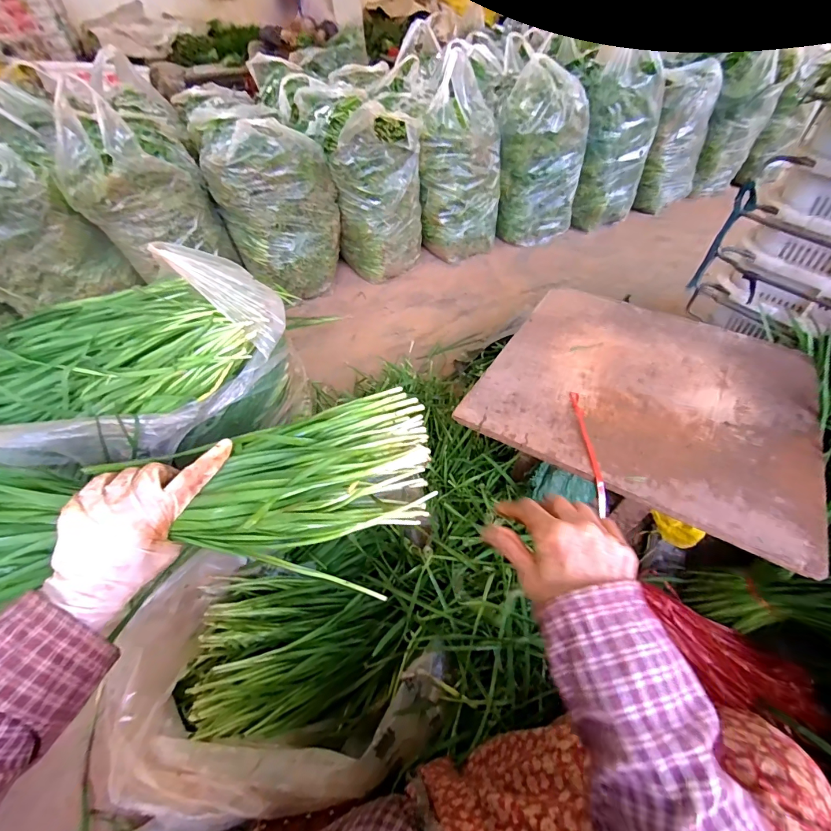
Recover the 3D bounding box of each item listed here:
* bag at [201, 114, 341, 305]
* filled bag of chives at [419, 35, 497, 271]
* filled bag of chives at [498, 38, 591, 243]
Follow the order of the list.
[{"bbox_3d":[-0.480,-0.682,1.317,0.349,0.457,0.294,30,55,24],"label":"bag"},{"bbox_3d":[0.172,-0.896,1.442,0.285,0.556,0.224,5,49,6],"label":"filled bag of chives"},{"bbox_3d":[0.489,-0.989,1.548,0.315,0.549,0.302,13,50,12],"label":"filled bag of chives"}]

